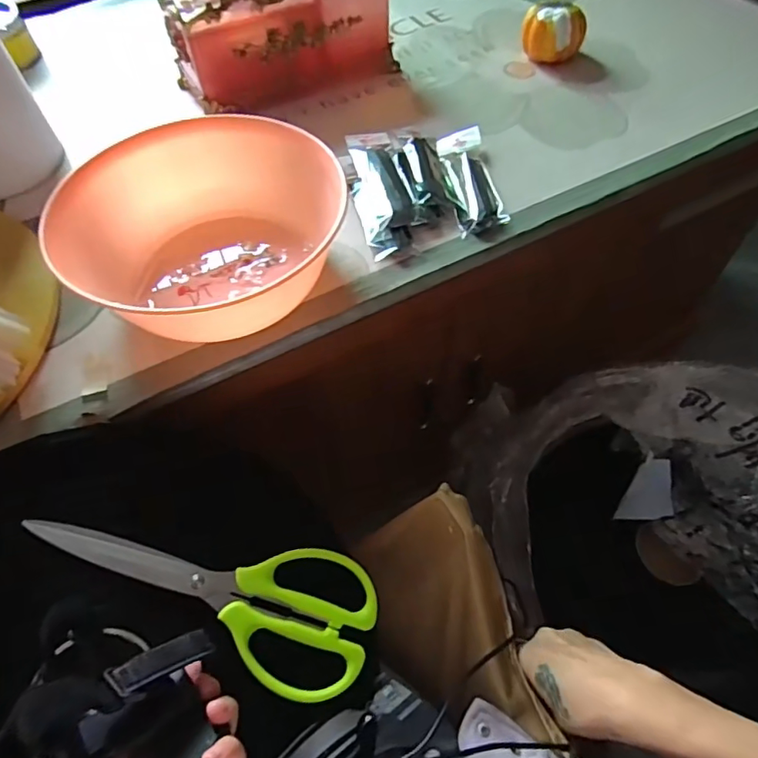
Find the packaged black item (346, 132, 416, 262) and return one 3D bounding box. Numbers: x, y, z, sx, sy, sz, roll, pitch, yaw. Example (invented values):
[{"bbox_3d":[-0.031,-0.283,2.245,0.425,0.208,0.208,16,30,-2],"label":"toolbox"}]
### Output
[{"bbox_3d":[0.002,-0.200,0.547,0.055,0.019,0.184,-9,56,-4],"label":"packaged black item"}]

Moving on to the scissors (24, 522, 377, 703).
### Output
[{"bbox_3d":[-0.121,0.145,0.372,0.239,0.011,0.092,19,58,-1],"label":"scissors"}]

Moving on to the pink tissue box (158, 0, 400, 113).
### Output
[{"bbox_3d":[-0.128,-0.446,0.675,0.250,0.146,0.140,-22,58,-12],"label":"pink tissue box"}]

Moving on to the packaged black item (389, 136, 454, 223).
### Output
[{"bbox_3d":[0.046,-0.215,0.560,0.049,0.017,0.137,-8,56,-3],"label":"packaged black item"}]

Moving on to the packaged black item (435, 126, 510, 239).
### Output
[{"bbox_3d":[0.095,-0.219,0.566,0.052,0.016,0.162,-6,56,-2],"label":"packaged black item"}]

